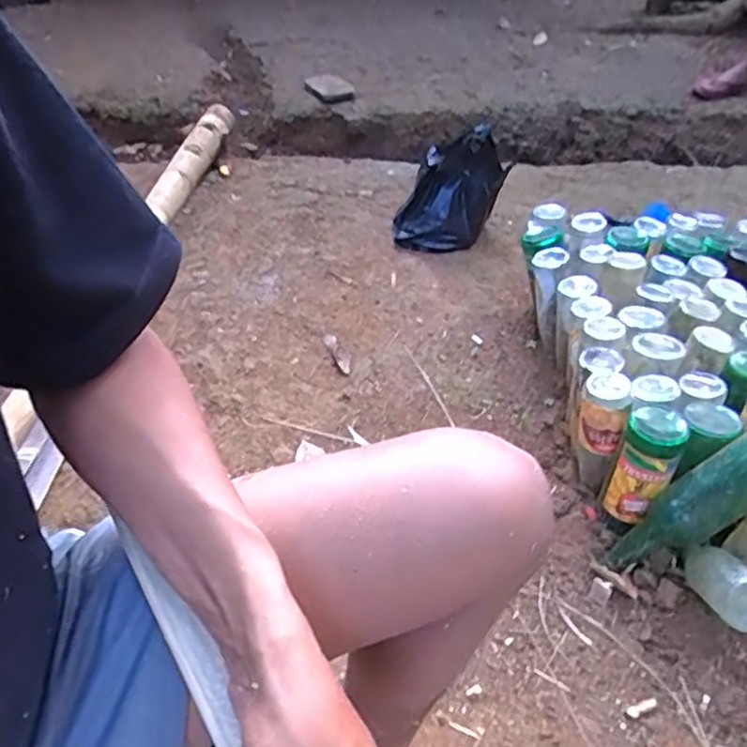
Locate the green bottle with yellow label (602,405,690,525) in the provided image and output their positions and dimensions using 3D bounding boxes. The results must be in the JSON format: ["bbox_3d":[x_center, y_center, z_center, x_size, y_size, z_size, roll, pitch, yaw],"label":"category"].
[{"bbox_3d":[0.331,0.116,0.806,0.068,0.145,0.054,25,48,23],"label":"green bottle with yellow label"}]

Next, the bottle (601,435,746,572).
[{"bbox_3d":[0.383,0.151,0.769,0.056,0.257,0.064,24,34,-29],"label":"bottle"}]

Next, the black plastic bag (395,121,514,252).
[{"bbox_3d":[0.177,-0.427,1.491,0.240,0.190,0.261,6,44,6],"label":"black plastic bag"}]

